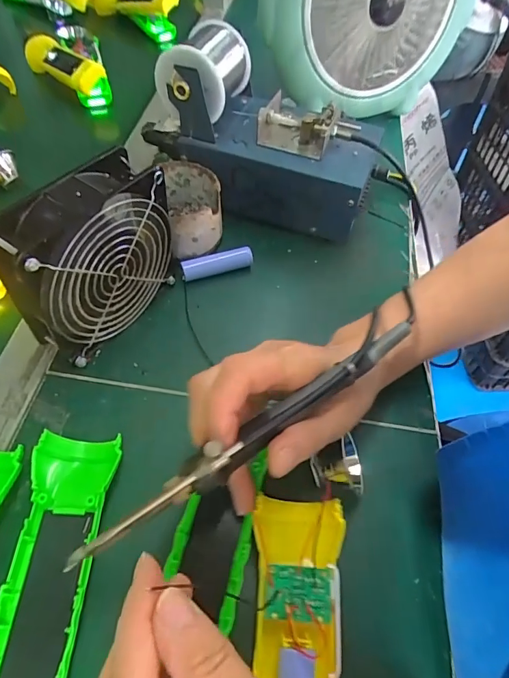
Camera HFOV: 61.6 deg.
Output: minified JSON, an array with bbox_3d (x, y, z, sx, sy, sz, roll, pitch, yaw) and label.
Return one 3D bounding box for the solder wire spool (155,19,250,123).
[{"bbox_3d":[-0.047,-0.240,0.379,0.074,0.054,0.084,24,56,12],"label":"solder wire spool"}]

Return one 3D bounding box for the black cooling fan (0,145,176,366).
[{"bbox_3d":[-0.115,-0.053,0.311,0.047,0.121,0.121,34,59,18],"label":"black cooling fan"}]

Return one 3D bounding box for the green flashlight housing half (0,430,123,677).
[{"bbox_3d":[-0.113,0.133,0.238,0.046,0.023,0.161,2,54,-3],"label":"green flashlight housing half"}]

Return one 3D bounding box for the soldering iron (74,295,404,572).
[{"bbox_3d":[0.001,0.048,0.212,0.198,0.031,0.022,-33,63,-15],"label":"soldering iron"}]

